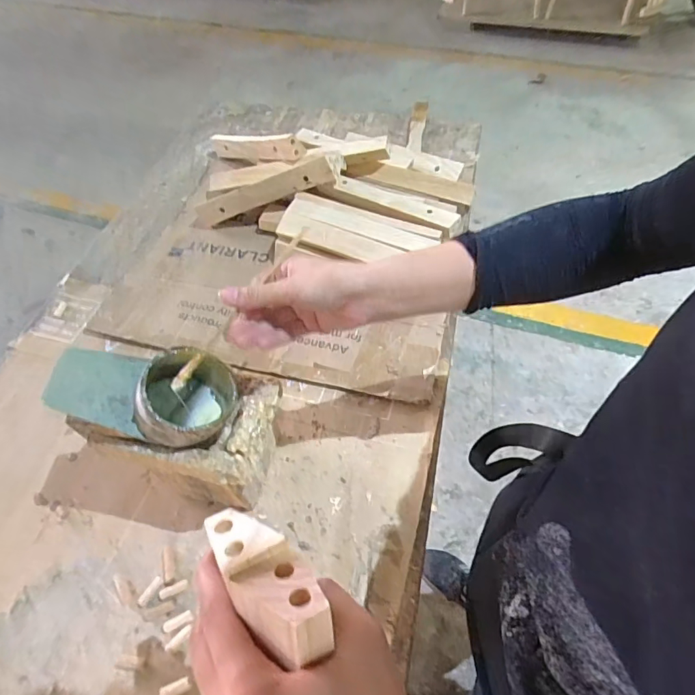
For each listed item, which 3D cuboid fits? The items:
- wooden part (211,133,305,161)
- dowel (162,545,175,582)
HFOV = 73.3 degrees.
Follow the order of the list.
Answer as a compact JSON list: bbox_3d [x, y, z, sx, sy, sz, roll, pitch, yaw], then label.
[{"bbox_3d":[-0.181,-0.384,0.889,0.268,0.044,0.025,22,56,39],"label":"wooden part"},{"bbox_3d":[-0.196,0.236,0.511,0.010,0.006,0.037,-17,56,-9],"label":"dowel"}]

